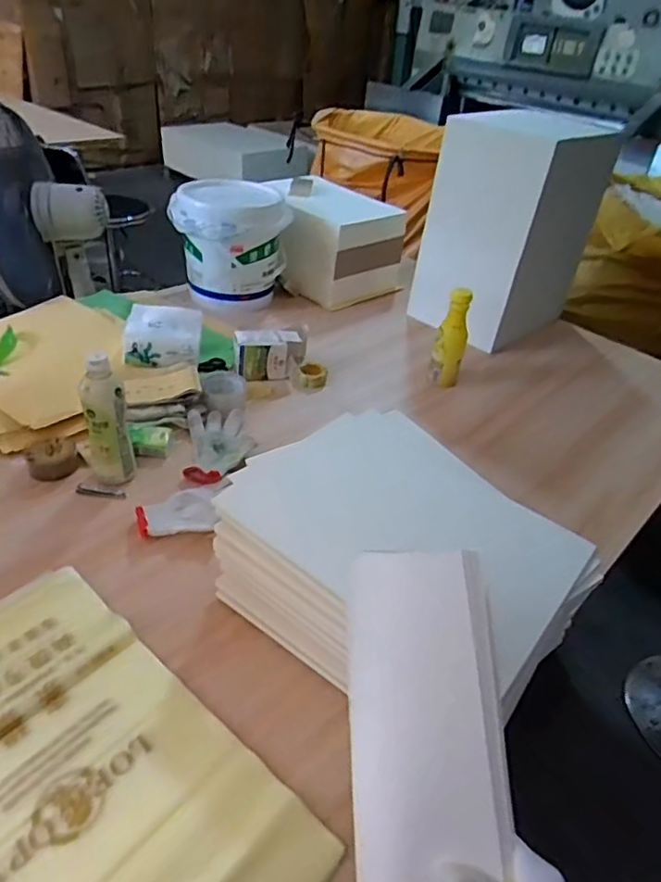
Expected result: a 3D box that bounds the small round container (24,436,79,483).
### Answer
[{"bbox_3d":[-0.437,0.024,0.922,0.075,0.037,0.068,-18,44,-29],"label":"small round container"}]

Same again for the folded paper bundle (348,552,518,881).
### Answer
[{"bbox_3d":[0.071,0.270,0.425,0.118,0.366,0.018,-9,-10,22],"label":"folded paper bundle"}]

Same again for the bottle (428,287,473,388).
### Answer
[{"bbox_3d":[0.245,-0.207,1.194,0.063,0.207,0.072,14,38,8],"label":"bottle"}]

